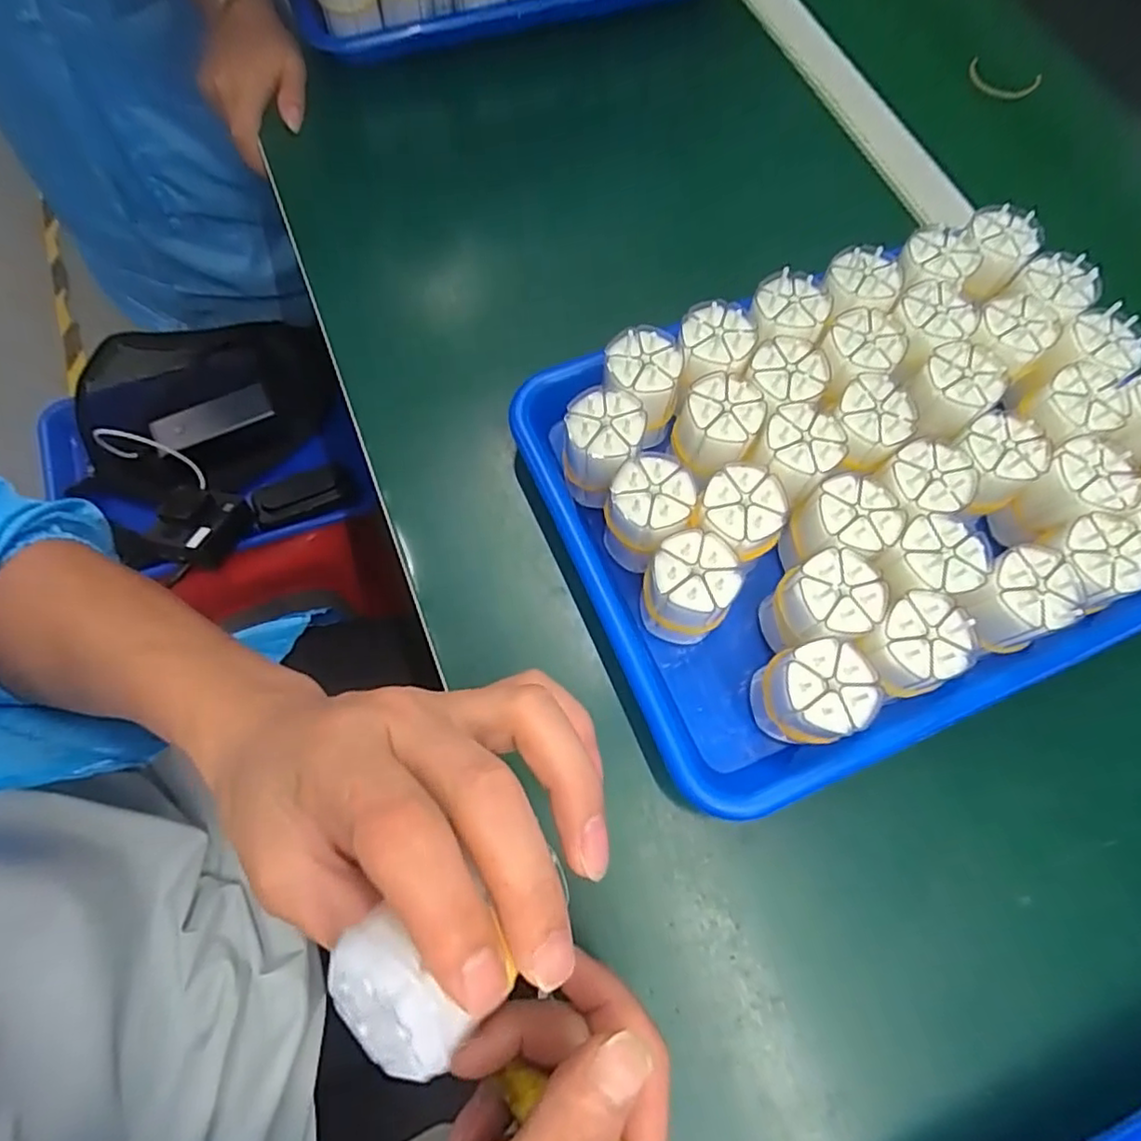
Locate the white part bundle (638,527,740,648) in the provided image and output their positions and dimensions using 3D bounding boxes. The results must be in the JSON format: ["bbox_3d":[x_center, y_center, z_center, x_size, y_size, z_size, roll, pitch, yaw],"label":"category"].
[{"bbox_3d":[0.054,0.011,0.303,0.039,0.064,0.038,0,69,-1],"label":"white part bundle"}]

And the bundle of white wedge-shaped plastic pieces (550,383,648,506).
[{"bbox_3d":[0.013,-0.060,0.324,0.040,0.052,0.040,0,69,-1],"label":"bundle of white wedge-shaped plastic pieces"}]

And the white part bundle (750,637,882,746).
[{"bbox_3d":[0.104,0.058,0.285,0.038,0.063,0.038,-8,69,-4],"label":"white part bundle"}]

